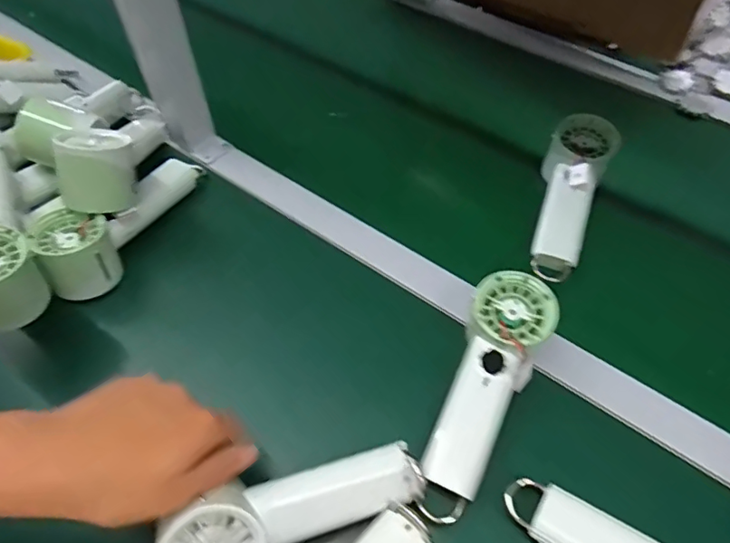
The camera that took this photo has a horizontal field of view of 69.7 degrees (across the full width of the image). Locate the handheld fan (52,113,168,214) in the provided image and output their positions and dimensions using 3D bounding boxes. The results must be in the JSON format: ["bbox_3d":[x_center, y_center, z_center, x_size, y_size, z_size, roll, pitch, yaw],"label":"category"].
[{"bbox_3d":[-0.239,-0.121,0.521,0.063,0.077,0.176,0,30,0],"label":"handheld fan"}]

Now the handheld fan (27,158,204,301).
[{"bbox_3d":[-0.231,-0.056,0.510,0.067,0.056,0.190,30,59,19],"label":"handheld fan"}]

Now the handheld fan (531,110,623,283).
[{"bbox_3d":[0.210,-0.077,0.537,0.062,0.044,0.186,17,71,11],"label":"handheld fan"}]

